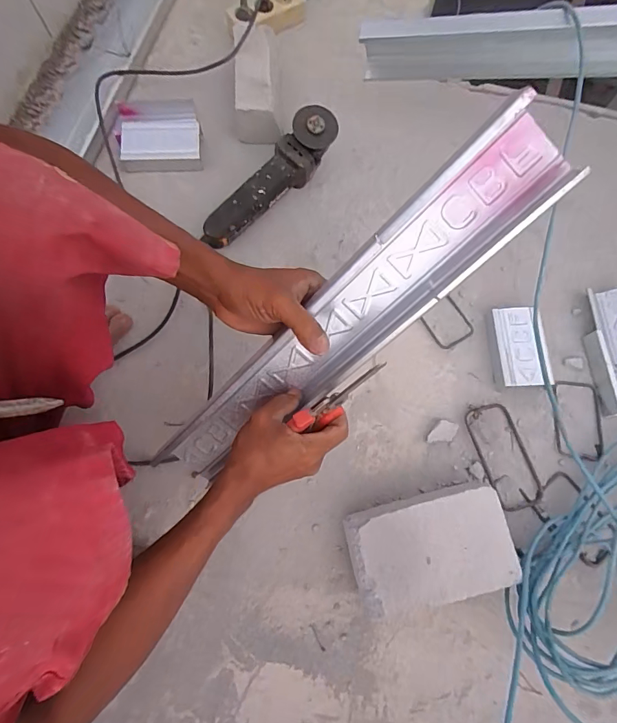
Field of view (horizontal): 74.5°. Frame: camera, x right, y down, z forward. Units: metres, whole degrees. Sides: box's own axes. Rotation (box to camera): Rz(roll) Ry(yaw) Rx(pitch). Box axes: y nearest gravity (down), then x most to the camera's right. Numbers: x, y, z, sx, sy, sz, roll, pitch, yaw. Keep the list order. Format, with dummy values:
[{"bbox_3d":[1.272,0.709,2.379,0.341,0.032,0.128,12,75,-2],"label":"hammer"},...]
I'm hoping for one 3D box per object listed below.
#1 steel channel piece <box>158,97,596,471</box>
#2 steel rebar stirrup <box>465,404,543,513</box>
[{"bbox_3d":[0.011,-0.016,0.389,0.471,0.075,0.070,-41,77,24],"label":"steel channel piece"},{"bbox_3d":[0.292,0.139,0.605,0.074,0.013,0.156,-19,76,-7],"label":"steel rebar stirrup"}]

